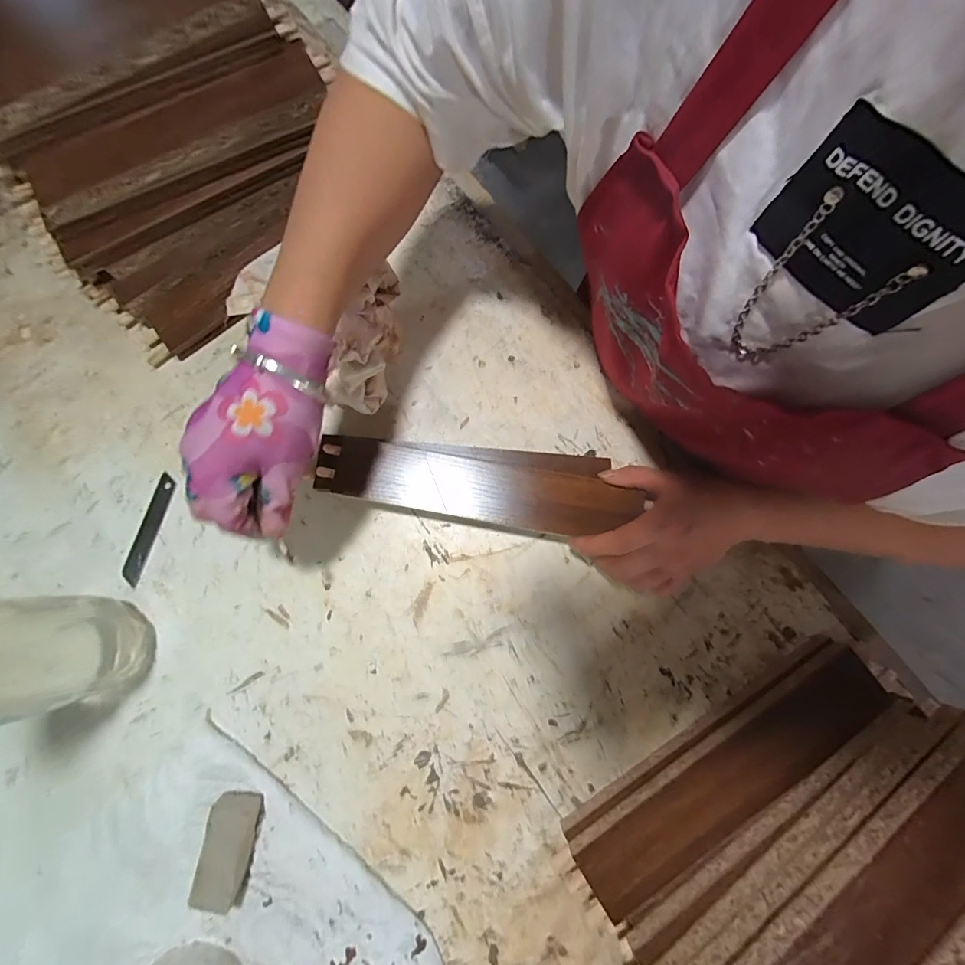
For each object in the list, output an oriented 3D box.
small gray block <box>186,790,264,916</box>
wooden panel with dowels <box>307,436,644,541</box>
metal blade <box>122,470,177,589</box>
[{"bbox_3d":[-0.185,0.267,0.315,0.032,0.024,0.066,9,78,3],"label":"small gray block"},{"bbox_3d":[-0.008,-0.001,0.364,0.264,0.017,0.069,7,78,2],"label":"wooden panel with dowels"},{"bbox_3d":[-0.296,0.040,0.383,0.017,0.004,0.098,14,78,4],"label":"metal blade"}]

